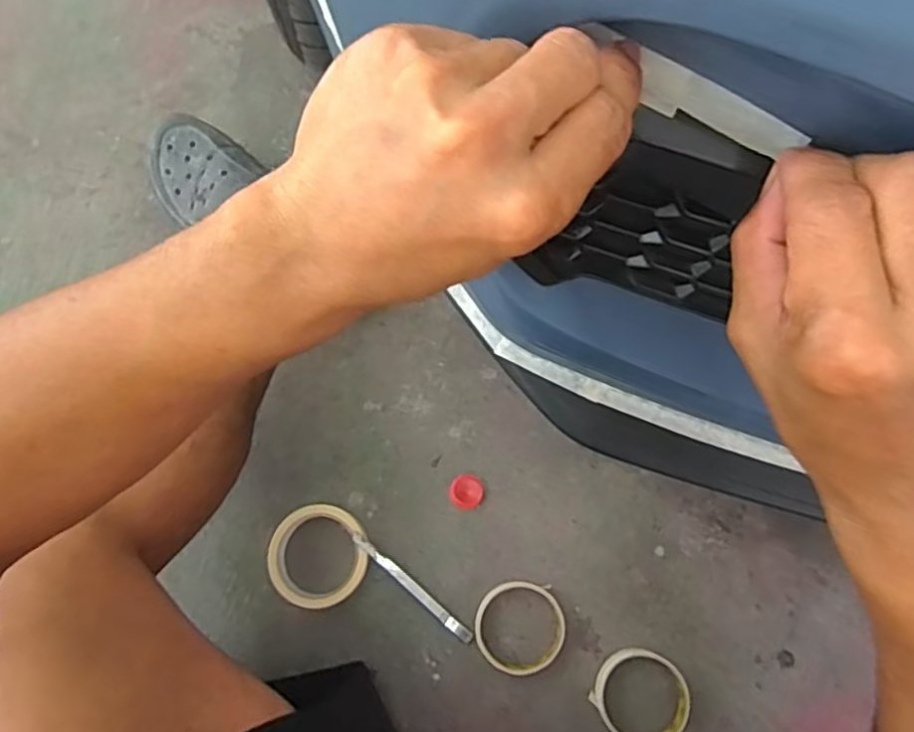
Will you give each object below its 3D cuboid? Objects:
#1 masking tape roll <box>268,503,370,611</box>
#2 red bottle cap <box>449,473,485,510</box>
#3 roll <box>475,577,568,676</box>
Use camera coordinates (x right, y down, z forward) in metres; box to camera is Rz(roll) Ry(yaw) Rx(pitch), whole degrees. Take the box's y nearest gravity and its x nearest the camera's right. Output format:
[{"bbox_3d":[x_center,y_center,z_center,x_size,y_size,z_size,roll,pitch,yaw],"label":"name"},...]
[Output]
[{"bbox_3d":[-0.140,0.193,0.656,0.098,0.026,0.099,0,75,0],"label":"masking tape roll"},{"bbox_3d":[0.011,0.133,0.679,0.035,0.012,0.035,0,75,0],"label":"red bottle cap"},{"bbox_3d":[0.062,0.258,0.636,0.086,0.017,0.088,0,75,0],"label":"roll"}]

